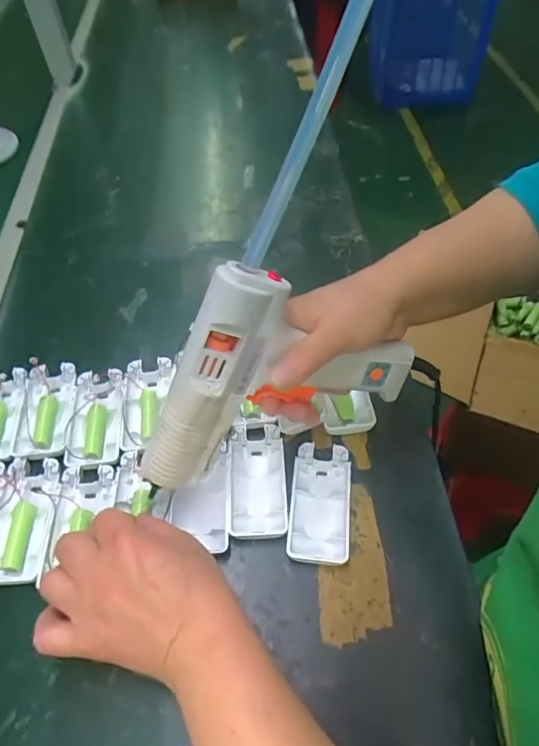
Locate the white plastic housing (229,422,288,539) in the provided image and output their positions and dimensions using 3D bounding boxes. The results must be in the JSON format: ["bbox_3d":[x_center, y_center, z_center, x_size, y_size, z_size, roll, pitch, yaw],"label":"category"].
[{"bbox_3d":[-0.010,0.085,0.406,0.045,0.014,0.098,-2,54,0],"label":"white plastic housing"}]

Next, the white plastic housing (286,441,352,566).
[{"bbox_3d":[0.040,0.103,0.396,0.046,0.014,0.096,5,54,5],"label":"white plastic housing"}]

